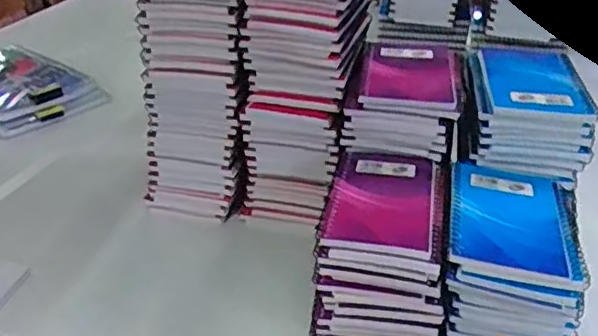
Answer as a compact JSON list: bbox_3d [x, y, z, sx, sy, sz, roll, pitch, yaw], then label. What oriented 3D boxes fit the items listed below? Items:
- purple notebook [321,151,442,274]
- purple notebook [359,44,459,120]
[{"bbox_3d":[0.067,0.028,0.503,0.081,0.016,0.133,6,32,8],"label":"purple notebook"},{"bbox_3d":[0.103,-0.084,0.577,0.081,0.013,0.118,5,35,8],"label":"purple notebook"}]

